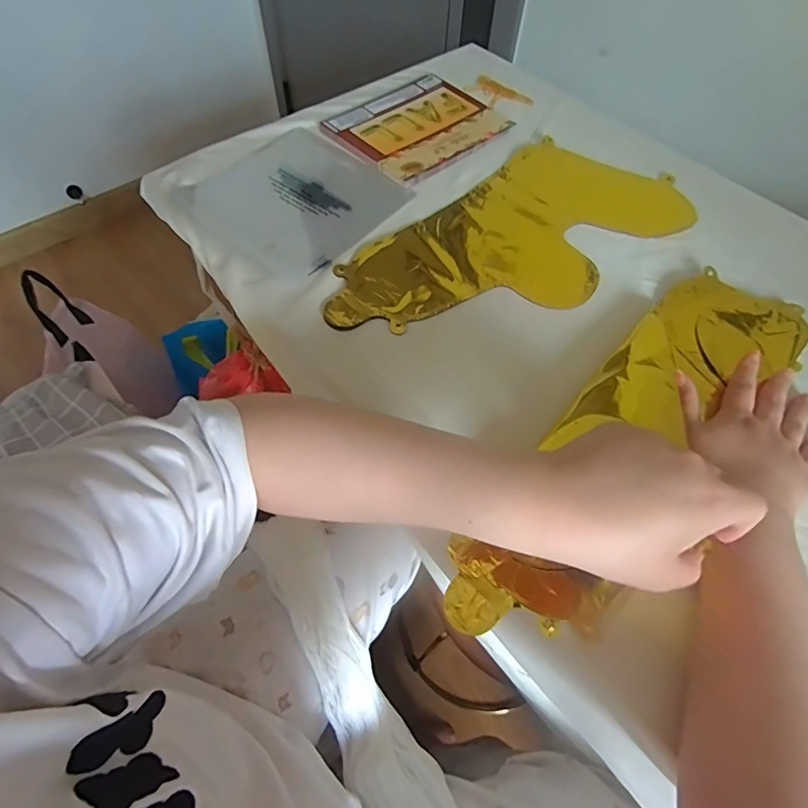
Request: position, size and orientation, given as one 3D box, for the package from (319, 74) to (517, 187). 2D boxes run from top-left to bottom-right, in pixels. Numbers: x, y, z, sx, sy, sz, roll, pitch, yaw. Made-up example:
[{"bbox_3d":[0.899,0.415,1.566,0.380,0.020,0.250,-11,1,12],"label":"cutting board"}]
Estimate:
[{"bbox_3d":[0.020,-0.369,0.629,0.205,0.008,0.172,-36,67,-20],"label":"package"}]

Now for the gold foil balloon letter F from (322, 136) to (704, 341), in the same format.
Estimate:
[{"bbox_3d":[0.120,-0.173,0.519,0.205,0.013,0.411,41,67,20],"label":"gold foil balloon letter F"}]

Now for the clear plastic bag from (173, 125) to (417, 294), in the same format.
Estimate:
[{"bbox_3d":[-0.122,-0.237,0.550,0.206,0.010,0.210,39,64,17],"label":"clear plastic bag"}]

